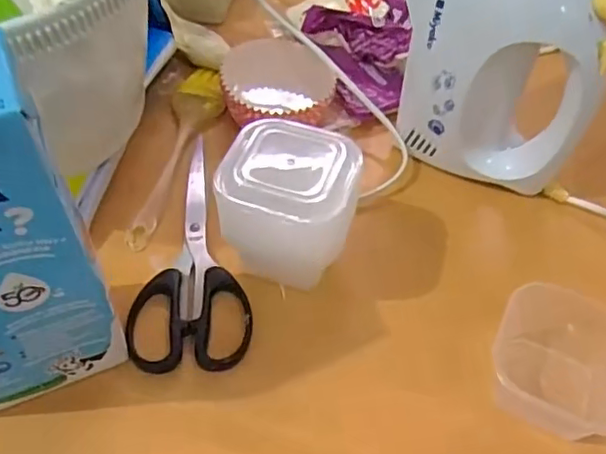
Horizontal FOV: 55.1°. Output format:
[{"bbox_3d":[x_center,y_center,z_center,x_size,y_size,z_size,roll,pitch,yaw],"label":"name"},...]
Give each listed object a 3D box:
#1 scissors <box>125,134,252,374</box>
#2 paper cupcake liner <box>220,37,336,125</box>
[{"bbox_3d":[-0.071,0.012,0.405,0.073,0.007,0.186,0,51,-1],"label":"scissors"},{"bbox_3d":[-0.018,-0.120,0.485,0.095,0.037,0.095,1,51,-1],"label":"paper cupcake liner"}]

